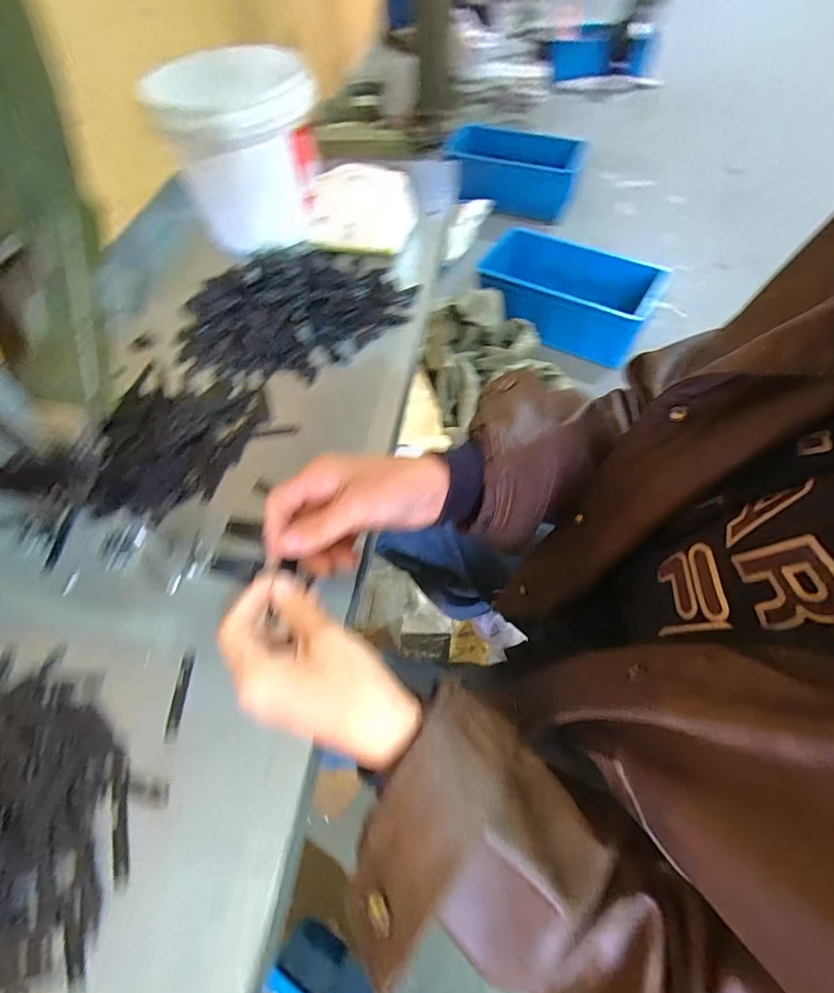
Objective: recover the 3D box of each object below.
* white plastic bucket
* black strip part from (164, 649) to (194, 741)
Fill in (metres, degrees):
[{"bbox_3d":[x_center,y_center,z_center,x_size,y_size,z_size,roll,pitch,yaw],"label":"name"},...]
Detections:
[{"bbox_3d":[-0.203,-0.417,0.548,0.159,0.162,0.148,0,61,0],"label":"white plastic bucket"},{"bbox_3d":[-0.166,0.137,0.307,0.010,0.004,0.058,-1,61,0],"label":"black strip part"}]

